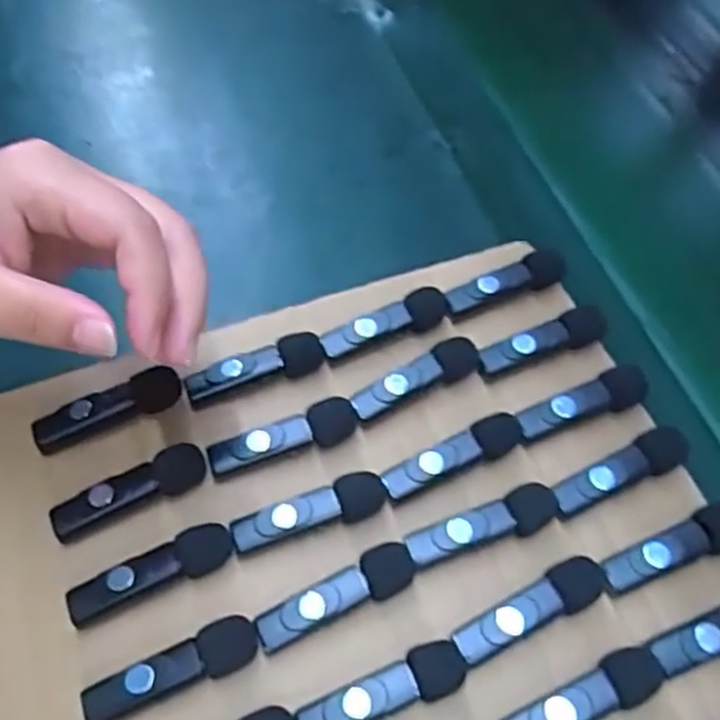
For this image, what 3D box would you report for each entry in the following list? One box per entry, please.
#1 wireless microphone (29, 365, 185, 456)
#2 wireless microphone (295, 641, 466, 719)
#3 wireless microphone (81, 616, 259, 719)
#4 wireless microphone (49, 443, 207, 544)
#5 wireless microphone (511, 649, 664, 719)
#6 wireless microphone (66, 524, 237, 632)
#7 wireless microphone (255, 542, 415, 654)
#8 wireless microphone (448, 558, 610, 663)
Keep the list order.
[{"bbox_3d":[-0.113,0.023,0.338,0.065,0.017,0.017,-17,60,-17],"label":"wireless microphone"},{"bbox_3d":[0.009,0.124,0.276,0.064,0.015,0.018,-18,60,-17],"label":"wireless microphone"},{"bbox_3d":[-0.070,0.117,0.282,0.064,0.018,0.019,-15,59,-16],"label":"wireless microphone"},{"bbox_3d":[-0.097,0.056,0.318,0.065,0.015,0.016,-21,61,-19],"label":"wireless microphone"},{"bbox_3d":[0.082,0.126,0.276,0.064,0.010,0.018,-18,60,-17],"label":"wireless microphone"},{"bbox_3d":[-0.083,0.087,0.301,0.065,0.019,0.017,-19,60,-17],"label":"wireless microphone"},{"bbox_3d":[-0.009,0.093,0.296,0.065,0.016,0.018,-20,61,-18],"label":"wireless microphone"},{"bbox_3d":[0.067,0.098,0.292,0.065,0.013,0.018,-23,62,-20],"label":"wireless microphone"}]

